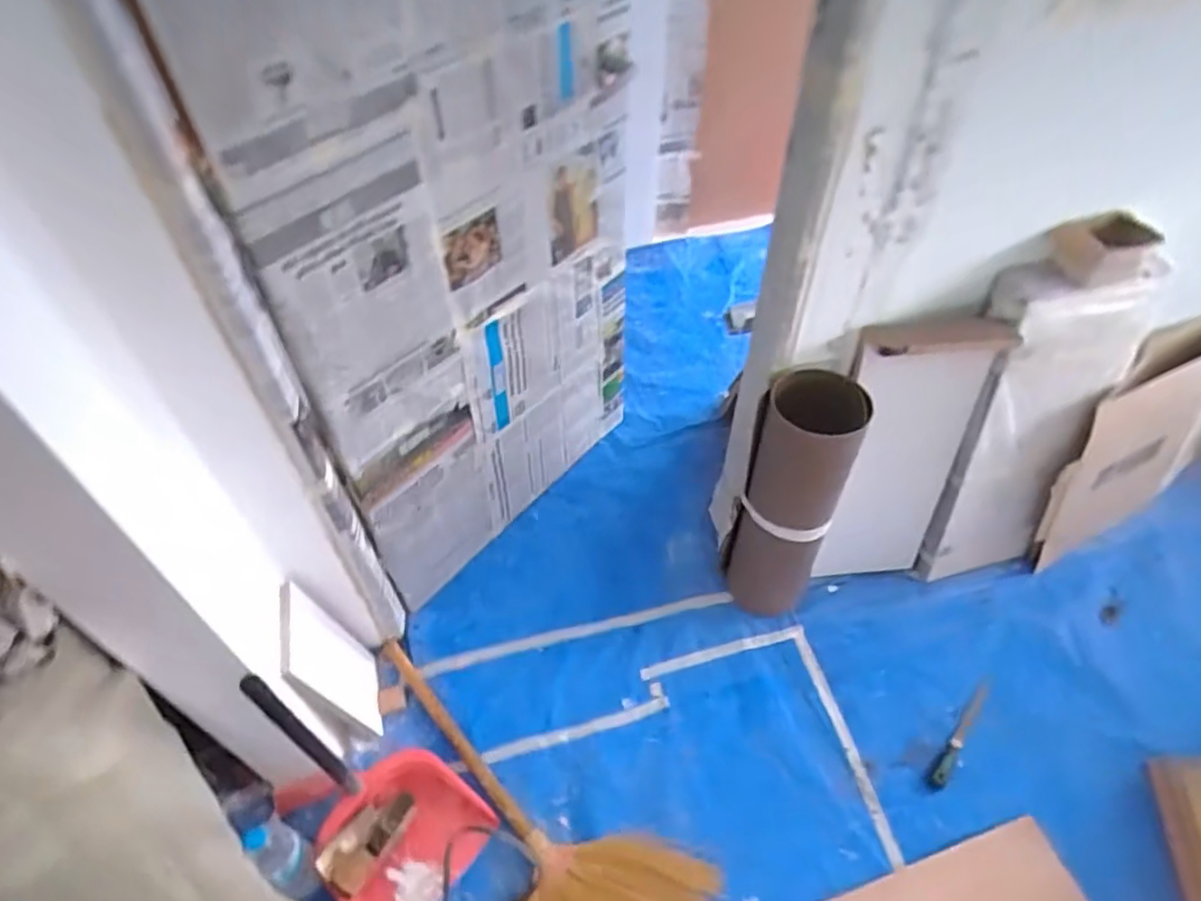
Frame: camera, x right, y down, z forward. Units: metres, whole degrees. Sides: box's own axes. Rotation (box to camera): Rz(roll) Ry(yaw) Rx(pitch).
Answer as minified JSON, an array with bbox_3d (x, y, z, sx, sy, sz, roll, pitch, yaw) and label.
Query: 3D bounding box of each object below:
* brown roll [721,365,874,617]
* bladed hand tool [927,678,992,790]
[{"bbox_3d":[0.380,0.117,1.441,0.183,0.640,0.160,18,51,15],"label":"brown roll"},{"bbox_3d":[0.745,0.581,1.449,0.032,0.026,0.269,30,55,24],"label":"bladed hand tool"}]

